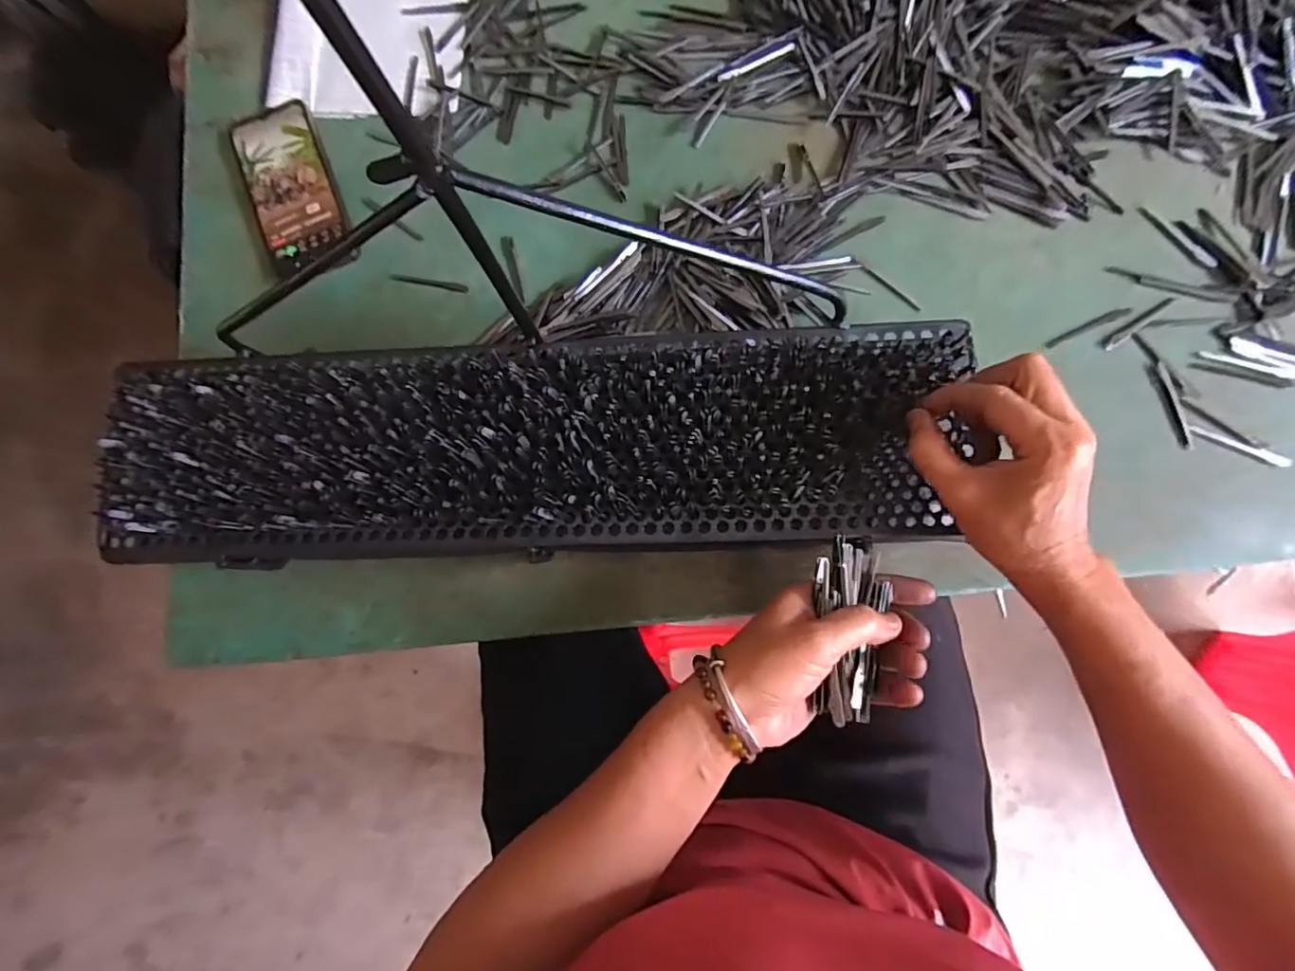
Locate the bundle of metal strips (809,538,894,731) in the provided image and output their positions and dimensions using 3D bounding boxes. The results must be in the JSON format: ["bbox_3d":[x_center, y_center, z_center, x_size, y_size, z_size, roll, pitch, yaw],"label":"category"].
[{"bbox_3d":[0.116,0.081,0.314,0.045,0.026,0.103,7,74,5],"label":"bundle of metal strips"}]

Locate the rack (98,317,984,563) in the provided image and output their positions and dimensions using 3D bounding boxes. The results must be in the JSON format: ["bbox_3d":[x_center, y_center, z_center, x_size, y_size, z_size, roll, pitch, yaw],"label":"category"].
[{"bbox_3d":[-0.087,-0.024,0.373,0.558,0.040,0.138,-3,81,2],"label":"rack"}]

